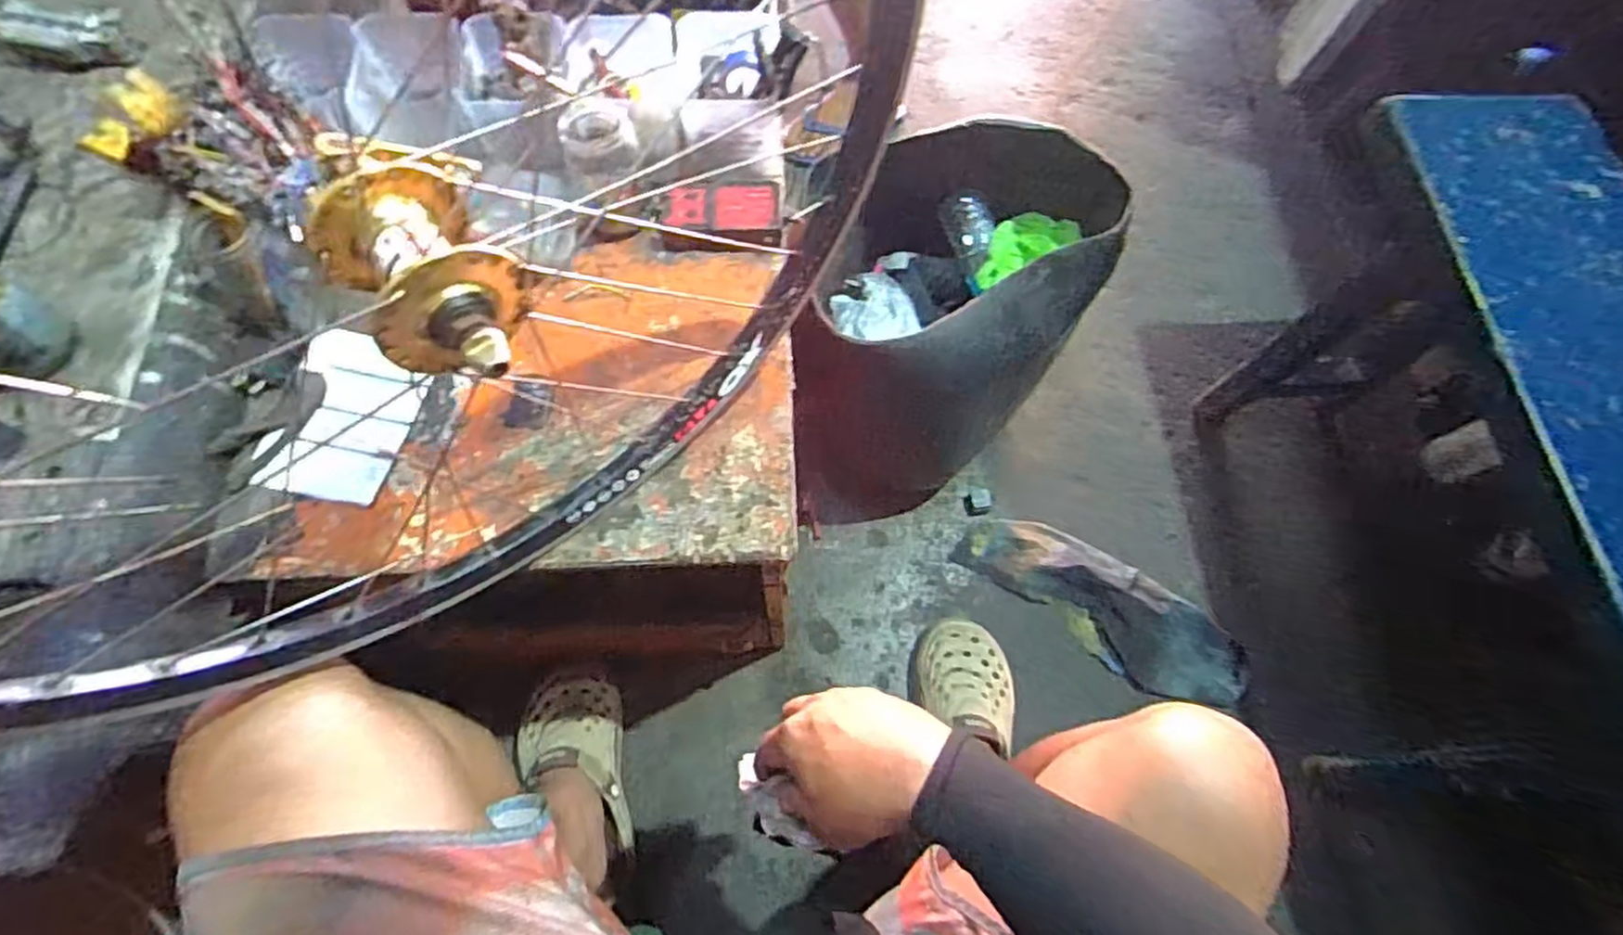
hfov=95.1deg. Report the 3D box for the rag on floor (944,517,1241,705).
[{"bbox_3d":[0.405,0.190,1.030,0.411,0.039,0.133,34,71,10],"label":"rag on floor"}]

